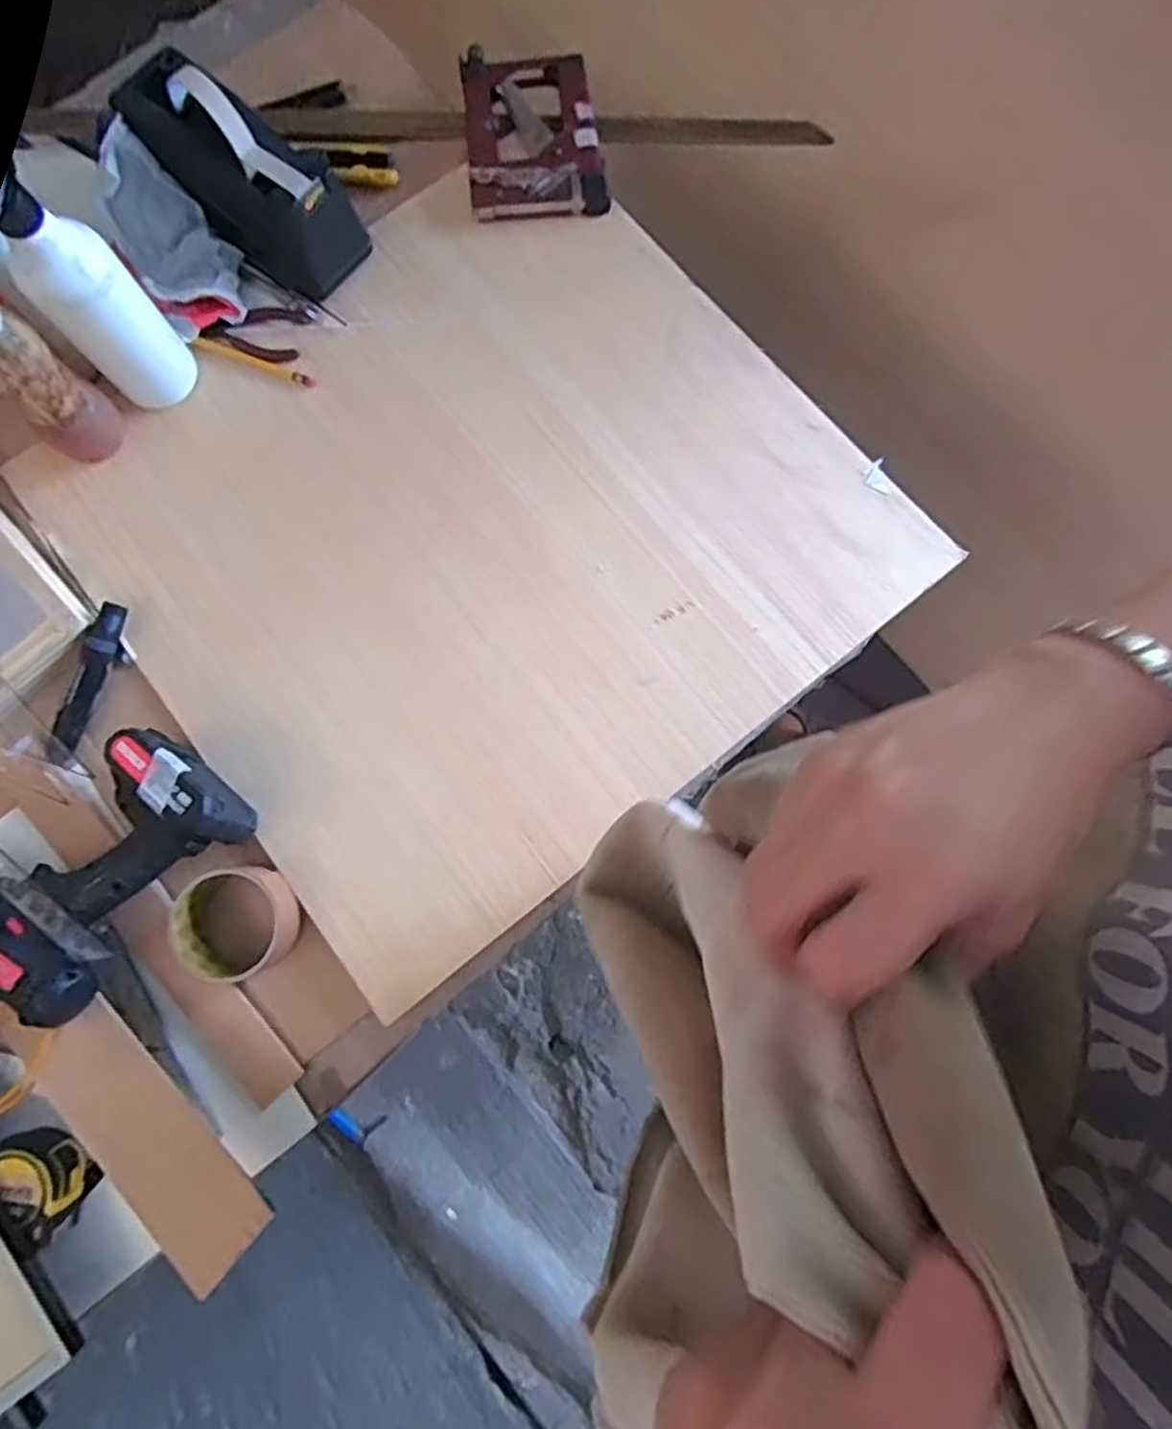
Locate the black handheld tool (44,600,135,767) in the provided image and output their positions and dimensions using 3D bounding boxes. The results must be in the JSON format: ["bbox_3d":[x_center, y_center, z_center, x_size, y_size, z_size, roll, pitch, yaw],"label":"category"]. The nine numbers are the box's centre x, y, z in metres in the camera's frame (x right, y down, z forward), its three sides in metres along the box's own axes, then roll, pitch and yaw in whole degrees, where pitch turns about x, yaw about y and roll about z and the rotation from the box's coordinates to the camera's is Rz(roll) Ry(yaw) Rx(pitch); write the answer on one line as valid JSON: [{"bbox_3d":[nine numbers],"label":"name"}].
[{"bbox_3d":[-0.404,-0.025,0.610,0.028,0.019,0.132,14,79,4],"label":"black handheld tool"}]

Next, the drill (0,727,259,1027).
[{"bbox_3d":[-0.382,0.106,0.556,0.166,0.075,0.220,39,82,10],"label":"drill"}]

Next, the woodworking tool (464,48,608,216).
[{"bbox_3d":[-0.051,-0.550,0.706,0.122,0.029,0.179,-7,78,0],"label":"woodworking tool"}]

